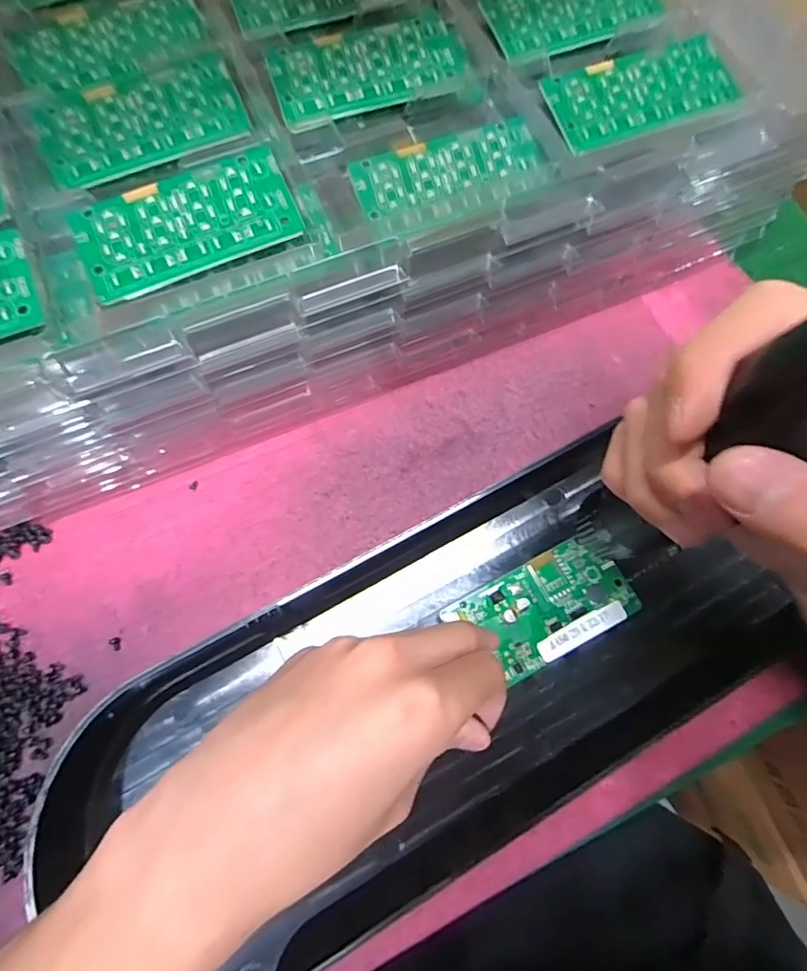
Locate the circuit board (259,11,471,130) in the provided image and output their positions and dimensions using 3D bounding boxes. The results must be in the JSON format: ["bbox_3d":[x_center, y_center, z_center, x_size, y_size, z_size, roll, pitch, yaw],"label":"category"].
[{"bbox_3d":[-0.018,-0.214,0.285,0.098,0.010,0.046,-18,74,-7],"label":"circuit board"}]

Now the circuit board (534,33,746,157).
[{"bbox_3d":[0.120,-0.200,0.279,0.094,0.006,0.045,-20,74,-8],"label":"circuit board"}]

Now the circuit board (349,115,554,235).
[{"bbox_3d":[0.023,-0.154,0.276,0.092,0.011,0.043,-18,74,-7],"label":"circuit board"}]

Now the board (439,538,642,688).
[{"bbox_3d":[0.072,0.062,0.281,0.090,0.007,0.048,-26,72,-10],"label":"board"}]

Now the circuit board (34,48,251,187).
[{"bbox_3d":[-0.126,-0.176,0.267,0.093,0.009,0.053,-18,74,-7],"label":"circuit board"}]

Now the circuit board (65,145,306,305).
[{"bbox_3d":[-0.096,-0.117,0.248,0.094,0.004,0.047,-23,82,-7],"label":"circuit board"}]

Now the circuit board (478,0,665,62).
[{"bbox_3d":[0.093,-0.259,0.301,0.095,0.008,0.050,-23,74,-9],"label":"circuit board"}]

